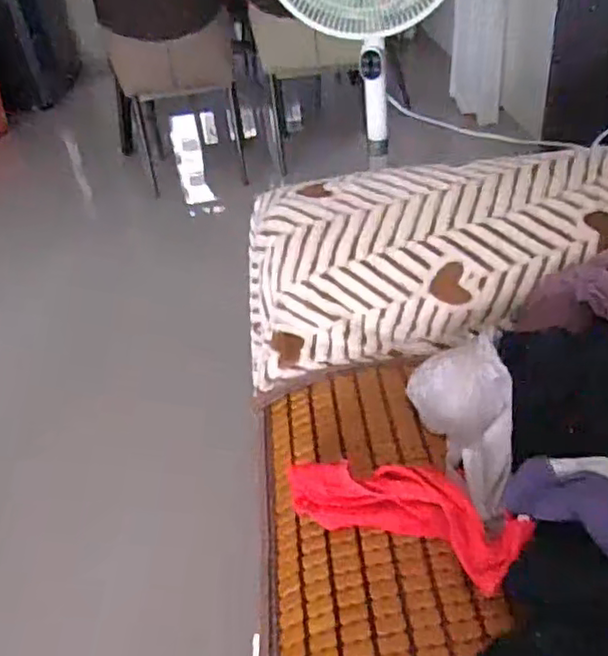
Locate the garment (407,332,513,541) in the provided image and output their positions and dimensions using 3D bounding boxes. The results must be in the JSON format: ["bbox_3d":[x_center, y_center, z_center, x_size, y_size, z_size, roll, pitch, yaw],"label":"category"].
[{"bbox_3d":[0.182,0.119,0.719,0.103,0.098,0.246,-2,36,7],"label":"garment"}]

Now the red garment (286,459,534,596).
[{"bbox_3d":[0.111,0.177,0.665,0.247,0.085,0.105,19,43,32],"label":"red garment"}]

